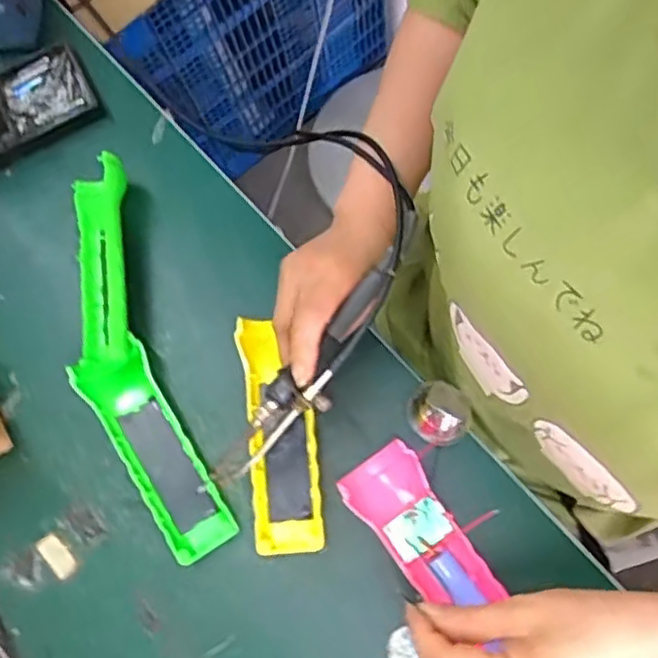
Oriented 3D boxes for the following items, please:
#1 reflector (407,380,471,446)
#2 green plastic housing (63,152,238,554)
[{"bbox_3d":[0.072,0.055,0.431,0.035,0.026,0.042,-33,74,-8],"label":"reflector"},{"bbox_3d":[-0.142,0.017,0.454,0.074,0.037,0.293,-21,74,-2],"label":"green plastic housing"}]

